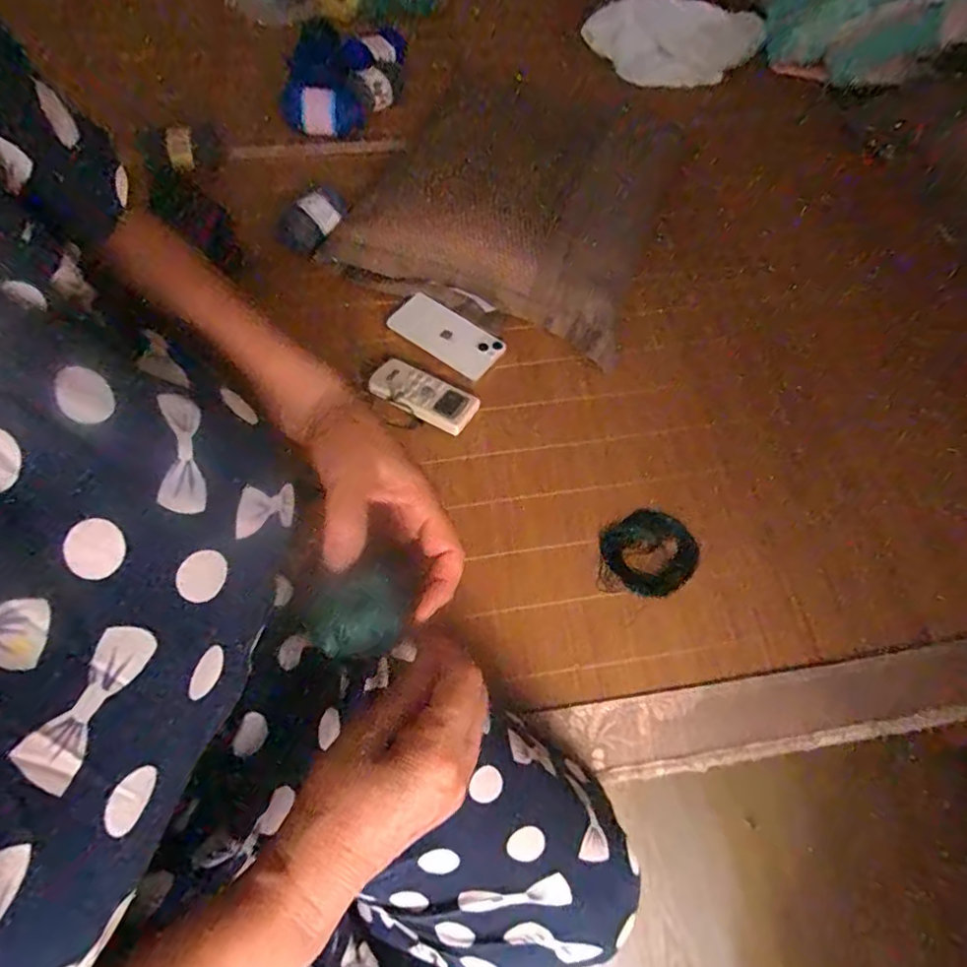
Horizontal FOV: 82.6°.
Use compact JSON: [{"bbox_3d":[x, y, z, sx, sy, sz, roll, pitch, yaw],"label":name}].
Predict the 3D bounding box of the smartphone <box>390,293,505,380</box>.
[{"bbox_3d":[-0.047,-0.186,0.689,0.142,0.010,0.064,35,81,9],"label":"smartphone"}]

